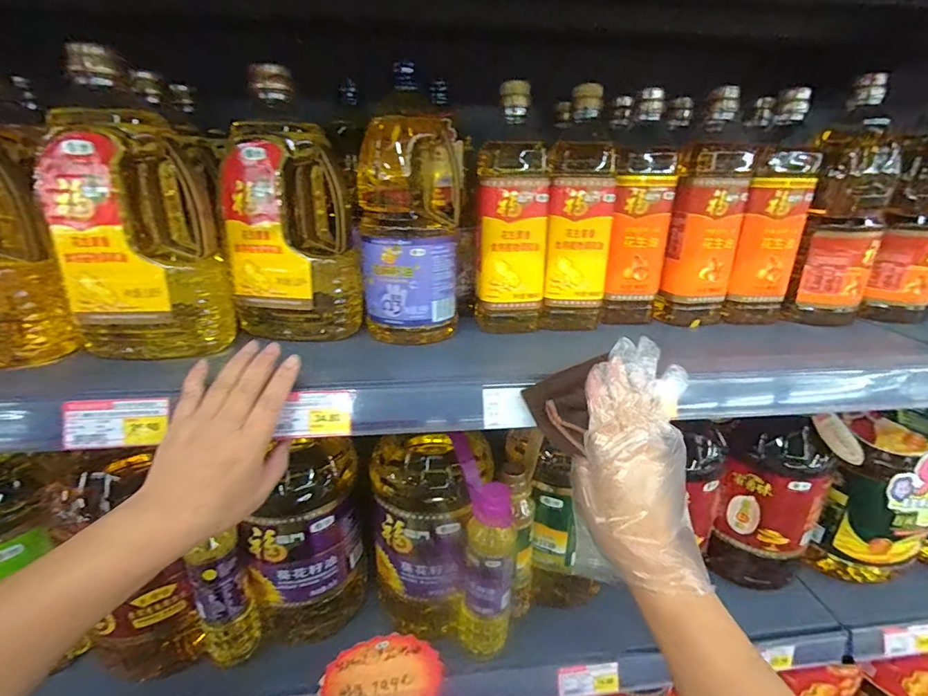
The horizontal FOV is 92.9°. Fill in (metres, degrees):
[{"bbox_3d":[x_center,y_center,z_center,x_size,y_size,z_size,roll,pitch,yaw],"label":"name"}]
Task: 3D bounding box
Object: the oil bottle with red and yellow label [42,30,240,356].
[{"bbox_3d":[-0.296,-0.113,0.396,0.132,0.232,0.096,-10,27,-23],"label":"oil bottle with red and yellow label"}]

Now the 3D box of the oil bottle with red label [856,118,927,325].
[{"bbox_3d":[0.548,-0.157,0.521,0.073,0.255,0.071,-21,33,-40],"label":"oil bottle with red label"}]

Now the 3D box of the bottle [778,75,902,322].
[{"bbox_3d":[0.446,-0.156,0.514,0.085,0.253,0.112,20,31,36],"label":"bottle"}]

